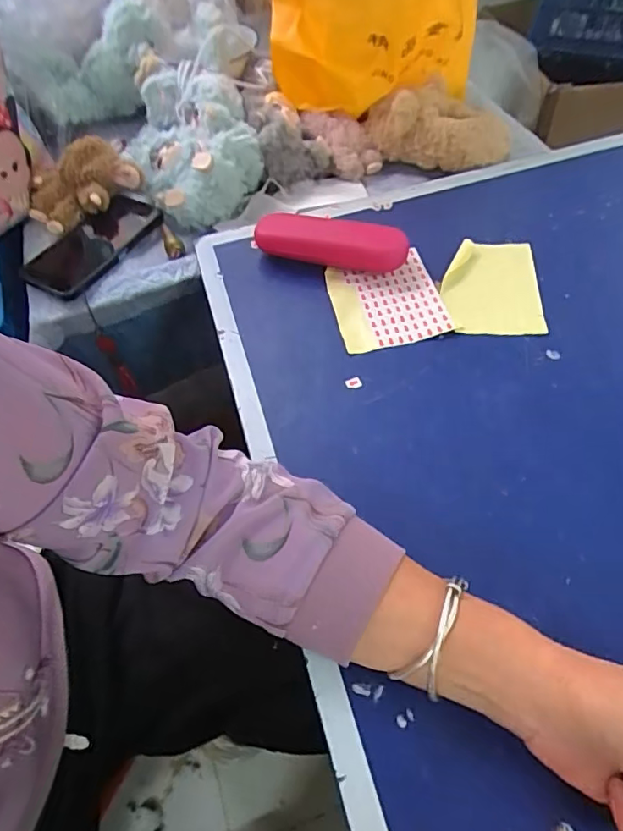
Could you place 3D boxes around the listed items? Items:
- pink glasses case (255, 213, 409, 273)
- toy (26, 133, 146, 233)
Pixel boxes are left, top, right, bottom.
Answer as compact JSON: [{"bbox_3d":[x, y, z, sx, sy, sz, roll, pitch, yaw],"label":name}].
[{"bbox_3d":[0.021,-0.172,0.533,0.145,0.037,0.045,11,58,10],"label":"pink glasses case"},{"bbox_3d":[-0.264,-0.267,0.615,0.127,0.056,0.081,-26,59,-14],"label":"toy"}]

